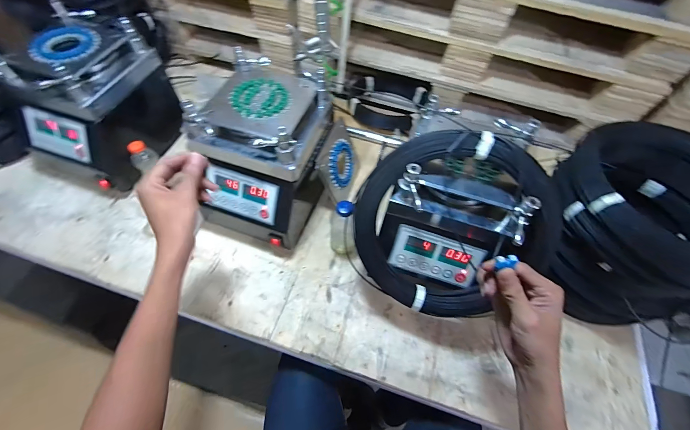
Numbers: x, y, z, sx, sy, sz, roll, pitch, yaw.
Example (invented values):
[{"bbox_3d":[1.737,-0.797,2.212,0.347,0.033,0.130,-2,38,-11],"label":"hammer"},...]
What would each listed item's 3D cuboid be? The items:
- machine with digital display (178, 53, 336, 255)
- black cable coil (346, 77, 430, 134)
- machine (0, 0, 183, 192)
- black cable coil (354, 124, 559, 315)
[{"bbox_3d":[-0.169,-0.123,0.658,0.216,0.278,0.278,20,61,9],"label":"machine with digital display"},{"bbox_3d":[0.122,-0.362,0.961,0.267,0.067,0.220,22,61,10],"label":"black cable coil"},{"bbox_3d":[-0.576,-0.260,0.709,0.225,0.273,0.297,22,61,10],"label":"machine"},{"bbox_3d":[0.165,0.020,0.491,0.299,0.308,0.047,30,28,3],"label":"black cable coil"}]

